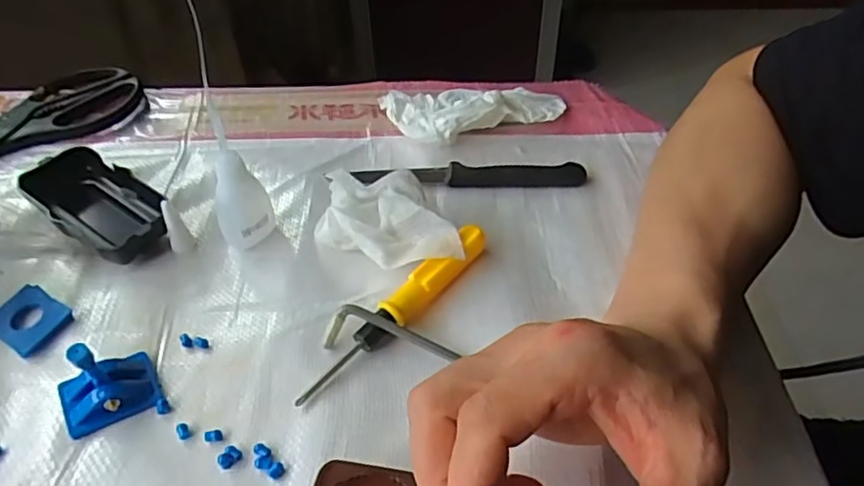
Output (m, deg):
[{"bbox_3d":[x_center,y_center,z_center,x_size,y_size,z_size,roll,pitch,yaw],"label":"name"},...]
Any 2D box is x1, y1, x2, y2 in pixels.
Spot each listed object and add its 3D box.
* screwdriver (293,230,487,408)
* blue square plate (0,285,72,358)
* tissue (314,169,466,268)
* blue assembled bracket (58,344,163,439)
[{"bbox_3d":[-0.018,0.037,0.348,0.017,0.021,0.141,31,53,28],"label":"screwdriver"},{"bbox_3d":[-0.226,0.043,0.353,0.040,0.010,0.032,24,50,23],"label":"blue square plate"},{"bbox_3d":[-0.027,-0.011,0.382,0.098,0.043,0.051,28,52,27],"label":"tissue"},{"bbox_3d":[-0.164,0.065,0.309,0.044,0.043,0.032,-24,49,-21],"label":"blue assembled bracket"}]

